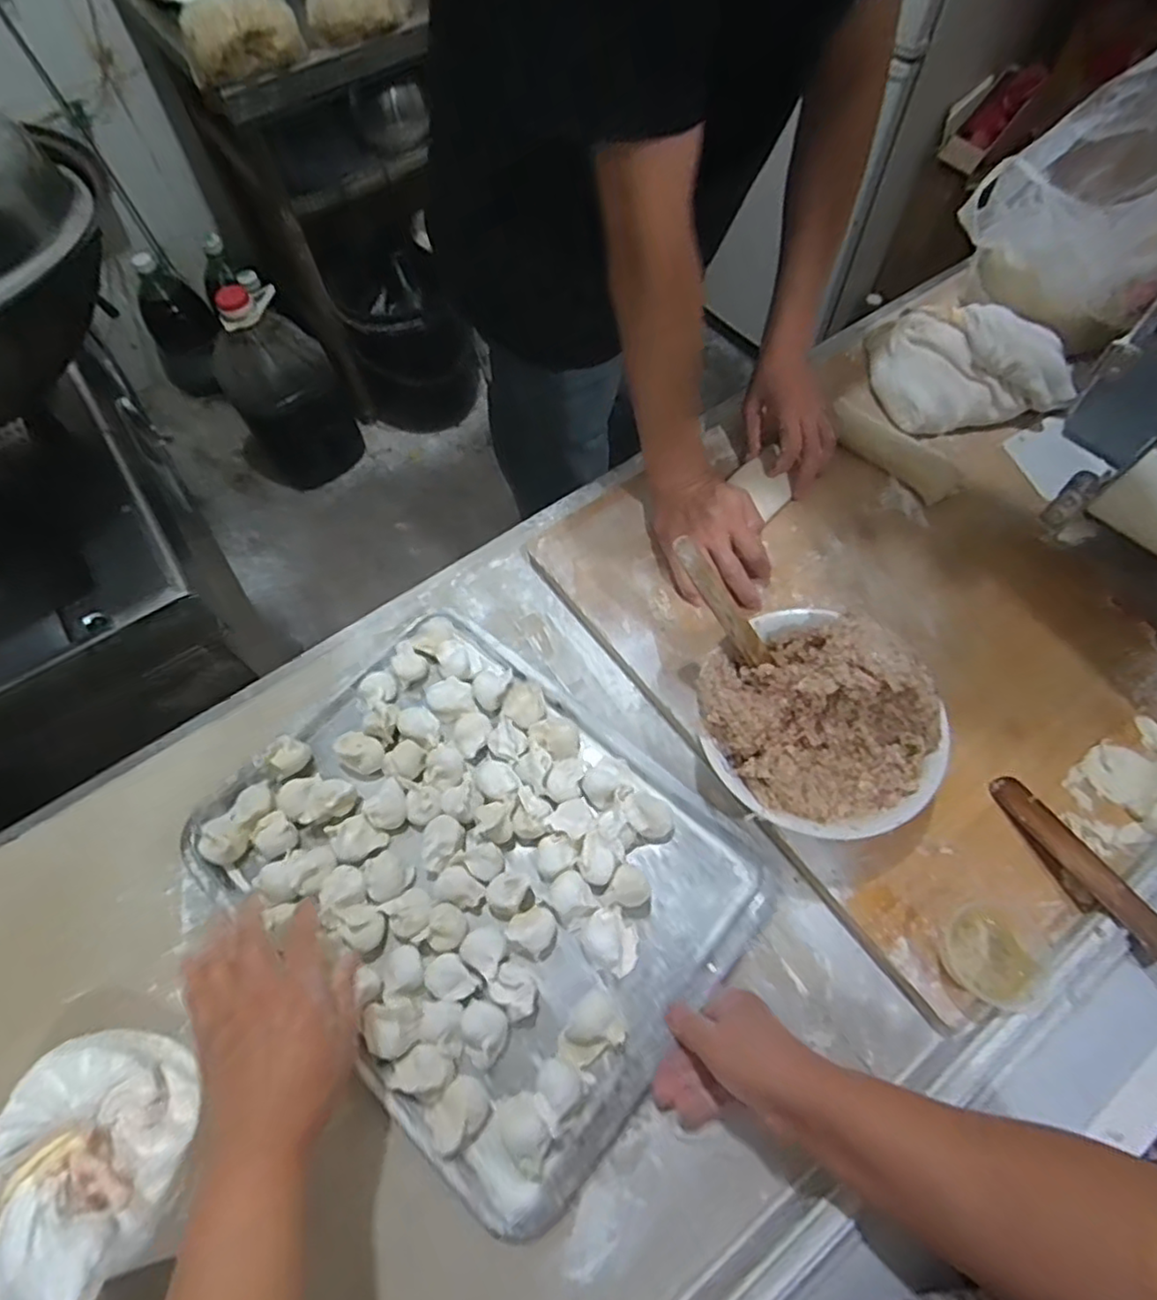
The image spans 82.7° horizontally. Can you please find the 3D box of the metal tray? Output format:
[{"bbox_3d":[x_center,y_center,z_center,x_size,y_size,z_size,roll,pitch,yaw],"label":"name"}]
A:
[{"bbox_3d":[-0.094,0.174,0.562,0.421,0.042,0.320,37,72,17],"label":"metal tray"}]

